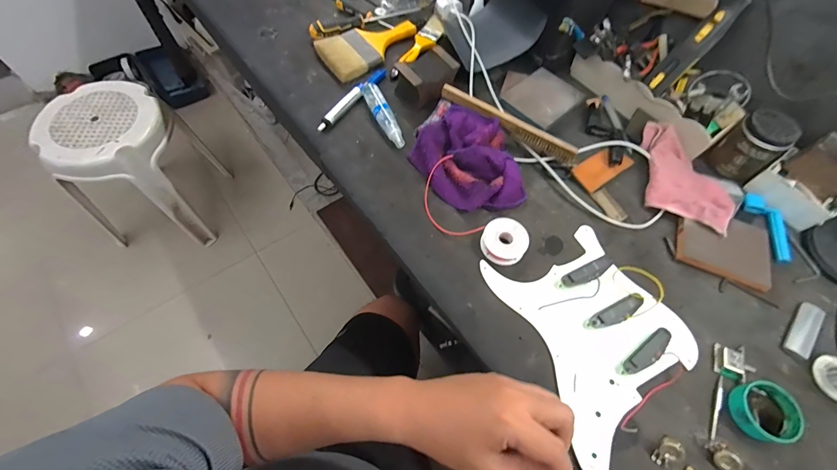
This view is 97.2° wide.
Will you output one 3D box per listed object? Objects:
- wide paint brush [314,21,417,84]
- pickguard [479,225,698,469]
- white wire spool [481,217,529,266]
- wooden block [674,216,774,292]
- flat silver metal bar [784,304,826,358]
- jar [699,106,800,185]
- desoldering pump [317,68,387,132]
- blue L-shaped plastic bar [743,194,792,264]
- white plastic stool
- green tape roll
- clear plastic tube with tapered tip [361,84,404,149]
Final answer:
[{"bbox_3d":[-0.091,-0.365,0.701,0.194,0.026,0.107,-33,68,-16],"label":"wide paint brush"},{"bbox_3d":[0.224,0.117,0.463,0.194,0.020,0.250,-22,65,-11],"label":"pickguard"},{"bbox_3d":[0.120,0.008,0.516,0.061,0.023,0.061,0,63,-1],"label":"white wire spool"},{"bbox_3d":[0.437,0.015,0.527,0.123,0.015,0.099,26,66,12],"label":"wooden block"},{"bbox_3d":[0.499,0.120,0.473,0.023,0.017,0.076,36,68,16],"label":"flat silver metal bar"},{"bbox_3d":[0.508,-0.130,0.569,0.060,0.099,0.072,-32,68,-16],"label":"jar"},{"bbox_3d":[-0.111,-0.243,0.641,0.018,0.020,0.186,30,66,13],"label":"desoldering pump"},{"bbox_3d":[0.524,-0.011,0.547,0.041,0.012,0.113,-4,63,-3],"label":"blue L-shaped plastic bar"},{"bbox_3d":[-0.855,-0.214,1.167,0.278,0.416,0.303,3,61,-1],"label":"white plastic stool"},{"bbox_3d":[0.398,0.201,0.418,0.073,0.022,0.061,6,63,2],"label":"green tape roll"},{"bbox_3d":[-0.059,-0.201,0.615,0.029,0.028,0.139,-19,65,-10],"label":"clear plastic tube with tapered tip"}]

